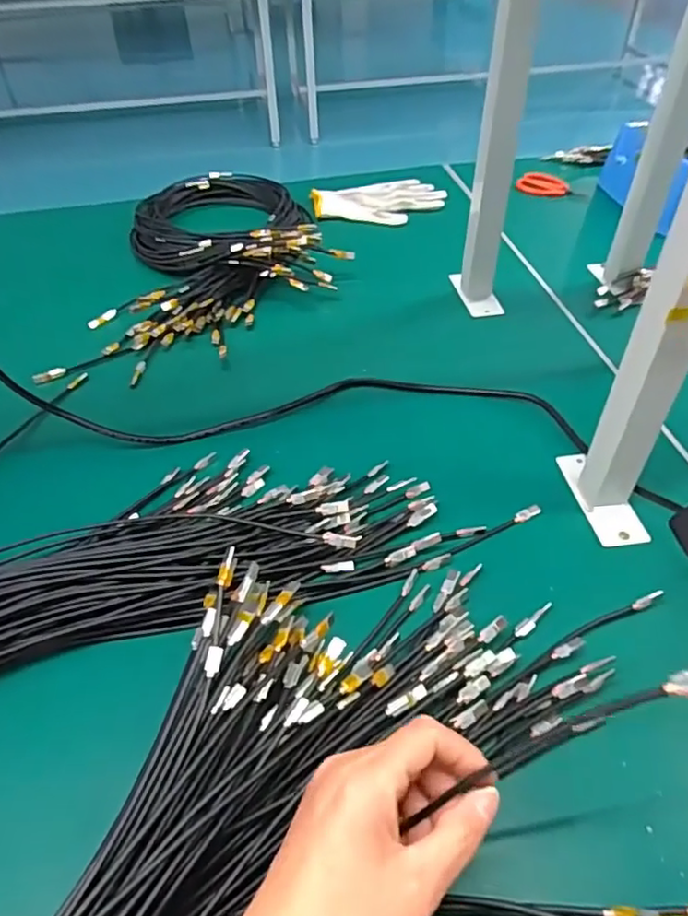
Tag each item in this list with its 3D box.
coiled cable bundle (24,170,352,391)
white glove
[{"bbox_3d":[-0.153,-0.287,0.799,0.308,0.057,0.518,0,45,3],"label":"coiled cable bundle"},{"bbox_3d":[0.053,-0.396,0.928,0.197,0.014,0.137,-9,45,-6],"label":"white glove"}]

